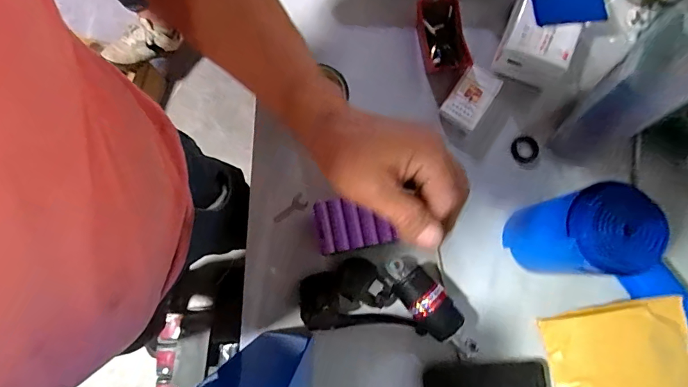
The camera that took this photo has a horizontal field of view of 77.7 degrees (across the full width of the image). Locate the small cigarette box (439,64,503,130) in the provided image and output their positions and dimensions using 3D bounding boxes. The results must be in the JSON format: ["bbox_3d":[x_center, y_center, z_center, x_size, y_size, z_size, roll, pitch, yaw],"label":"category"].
[{"bbox_3d":[0.185,-0.140,0.616,0.057,0.013,0.084,34,93,-2],"label":"small cigarette box"}]

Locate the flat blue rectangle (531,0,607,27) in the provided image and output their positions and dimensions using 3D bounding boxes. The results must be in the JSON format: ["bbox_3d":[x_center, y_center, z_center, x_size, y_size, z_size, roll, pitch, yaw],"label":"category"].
[{"bbox_3d":[0.304,-0.264,0.583,0.092,0.010,0.063,-2,93,12],"label":"flat blue rectangle"}]

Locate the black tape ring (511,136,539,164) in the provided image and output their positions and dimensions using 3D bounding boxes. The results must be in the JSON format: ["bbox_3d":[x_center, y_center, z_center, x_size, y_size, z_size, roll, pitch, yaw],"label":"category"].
[{"bbox_3d":[0.266,-0.062,0.628,0.038,0.015,0.037,0,80,-1],"label":"black tape ring"}]

